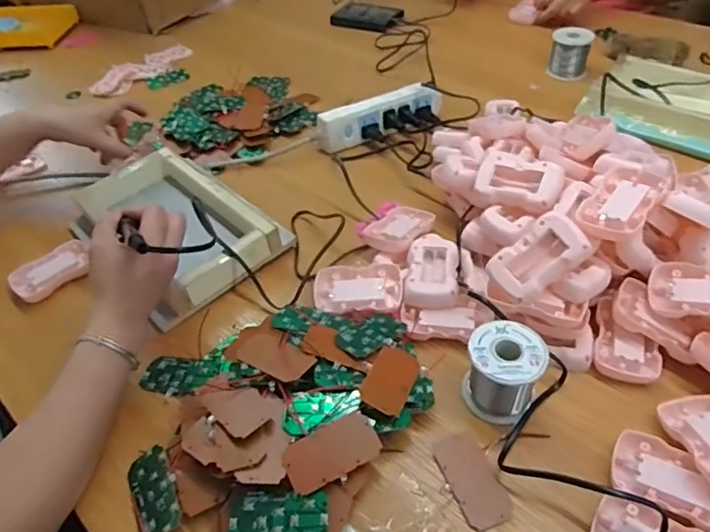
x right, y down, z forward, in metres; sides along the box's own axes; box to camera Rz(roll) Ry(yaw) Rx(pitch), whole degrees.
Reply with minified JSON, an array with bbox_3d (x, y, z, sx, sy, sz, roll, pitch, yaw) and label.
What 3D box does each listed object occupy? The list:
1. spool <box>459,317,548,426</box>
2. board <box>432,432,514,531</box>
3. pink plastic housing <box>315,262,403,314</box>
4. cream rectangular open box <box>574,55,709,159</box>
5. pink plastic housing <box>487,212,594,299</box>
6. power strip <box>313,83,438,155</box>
[{"bbox_3d":[0.127,0.089,0.463,0.060,0.060,0.059,20,50,23],"label":"spool"},{"bbox_3d":[0.093,0.170,0.433,0.039,0.006,0.078,-18,46,-13],"label":"board"},{"bbox_3d":[0.003,0.023,0.557,0.088,0.014,0.054,-3,45,3],"label":"pink plastic housing"},{"bbox_3d":[0.466,-0.216,0.755,0.263,0.038,0.157,28,54,28],"label":"cream rectangular open box"},{"bbox_3d":[0.167,-0.008,0.495,0.085,0.014,0.050,-41,72,15],"label":"pink plastic housing"},{"bbox_3d":[0.037,-0.219,0.790,0.191,0.051,0.033,-18,46,-13],"label":"power strip"}]

